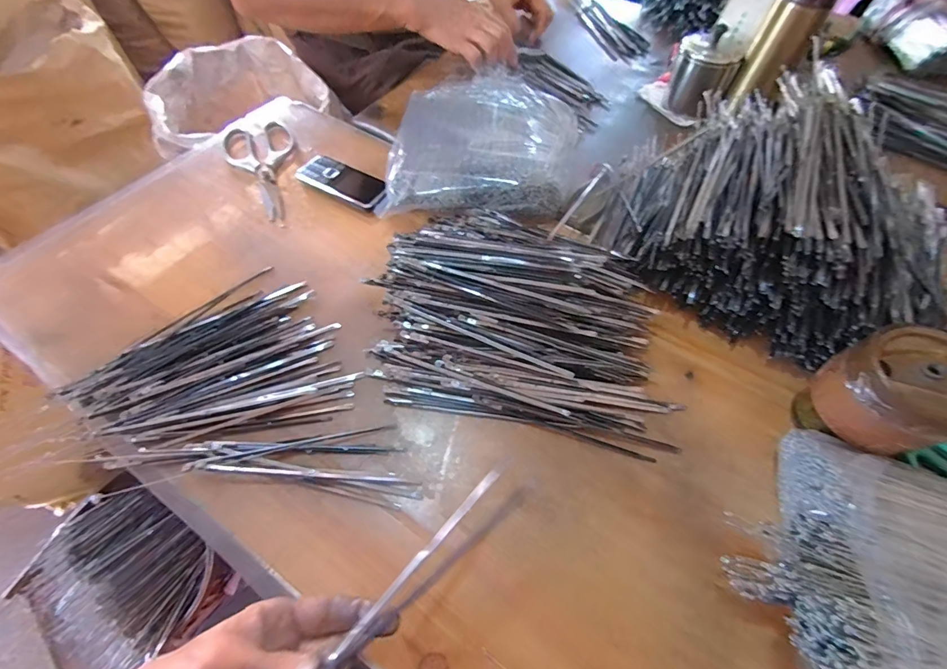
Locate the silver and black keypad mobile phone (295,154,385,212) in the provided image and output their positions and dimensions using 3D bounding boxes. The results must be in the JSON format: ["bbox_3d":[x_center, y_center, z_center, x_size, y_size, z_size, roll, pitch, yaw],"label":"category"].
[{"bbox_3d":[-0.169,-0.199,0.523,0.133,0.016,0.049,27,74,16],"label":"silver and black keypad mobile phone"}]

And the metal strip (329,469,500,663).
[{"bbox_3d":[-0.030,0.138,0.256,0.007,0.005,0.137,38,58,19],"label":"metal strip"}]

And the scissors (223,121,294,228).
[{"bbox_3d":[-0.275,-0.221,0.544,0.088,0.012,0.203,-25,63,-14],"label":"scissors"}]

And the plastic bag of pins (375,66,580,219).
[{"bbox_3d":[0.015,-0.245,0.534,0.237,0.067,0.243,5,60,3],"label":"plastic bag of pins"}]

